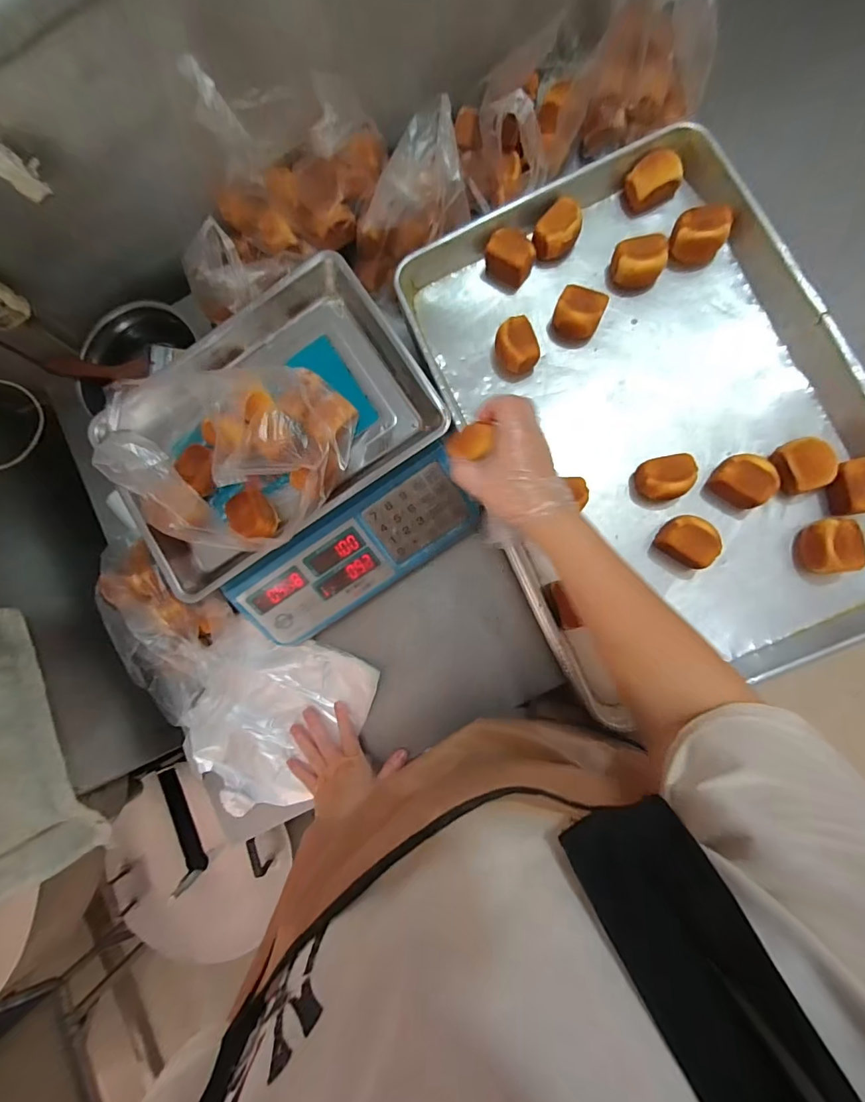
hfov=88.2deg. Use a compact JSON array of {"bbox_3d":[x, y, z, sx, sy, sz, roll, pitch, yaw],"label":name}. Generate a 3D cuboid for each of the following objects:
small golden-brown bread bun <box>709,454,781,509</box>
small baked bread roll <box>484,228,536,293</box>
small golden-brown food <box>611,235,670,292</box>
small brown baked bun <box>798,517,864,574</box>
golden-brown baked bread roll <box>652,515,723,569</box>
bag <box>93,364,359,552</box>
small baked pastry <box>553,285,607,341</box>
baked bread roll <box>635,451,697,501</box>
[{"bbox_3d":[0.348,-0.080,0.499,0.056,0.039,0.043,39,91,9],"label":"small golden-brown bread bun"},{"bbox_3d":[0.096,-0.360,0.550,0.053,0.047,0.046,36,90,9],"label":"small baked bread roll"},{"bbox_3d":[0.250,-0.347,0.535,0.062,0.049,0.044,-1,85,7],"label":"small golden-brown food"},{"bbox_3d":[0.426,-0.005,0.480,0.041,0.044,0.056,-3,84,7],"label":"small brown baked bun"},{"bbox_3d":[0.283,-0.011,0.500,0.061,0.042,0.050,30,89,9],"label":"golden-brown baked bread roll"},{"bbox_3d":[-0.196,-0.097,0.458,0.210,0.160,0.170,-12,83,6],"label":"bag"},{"bbox_3d":[0.177,-0.287,0.543,0.054,0.049,0.049,24,88,9],"label":"small baked pastry"},{"bbox_3d":[0.265,-0.082,0.512,0.054,0.047,0.049,-1,85,7],"label":"baked bread roll"}]

